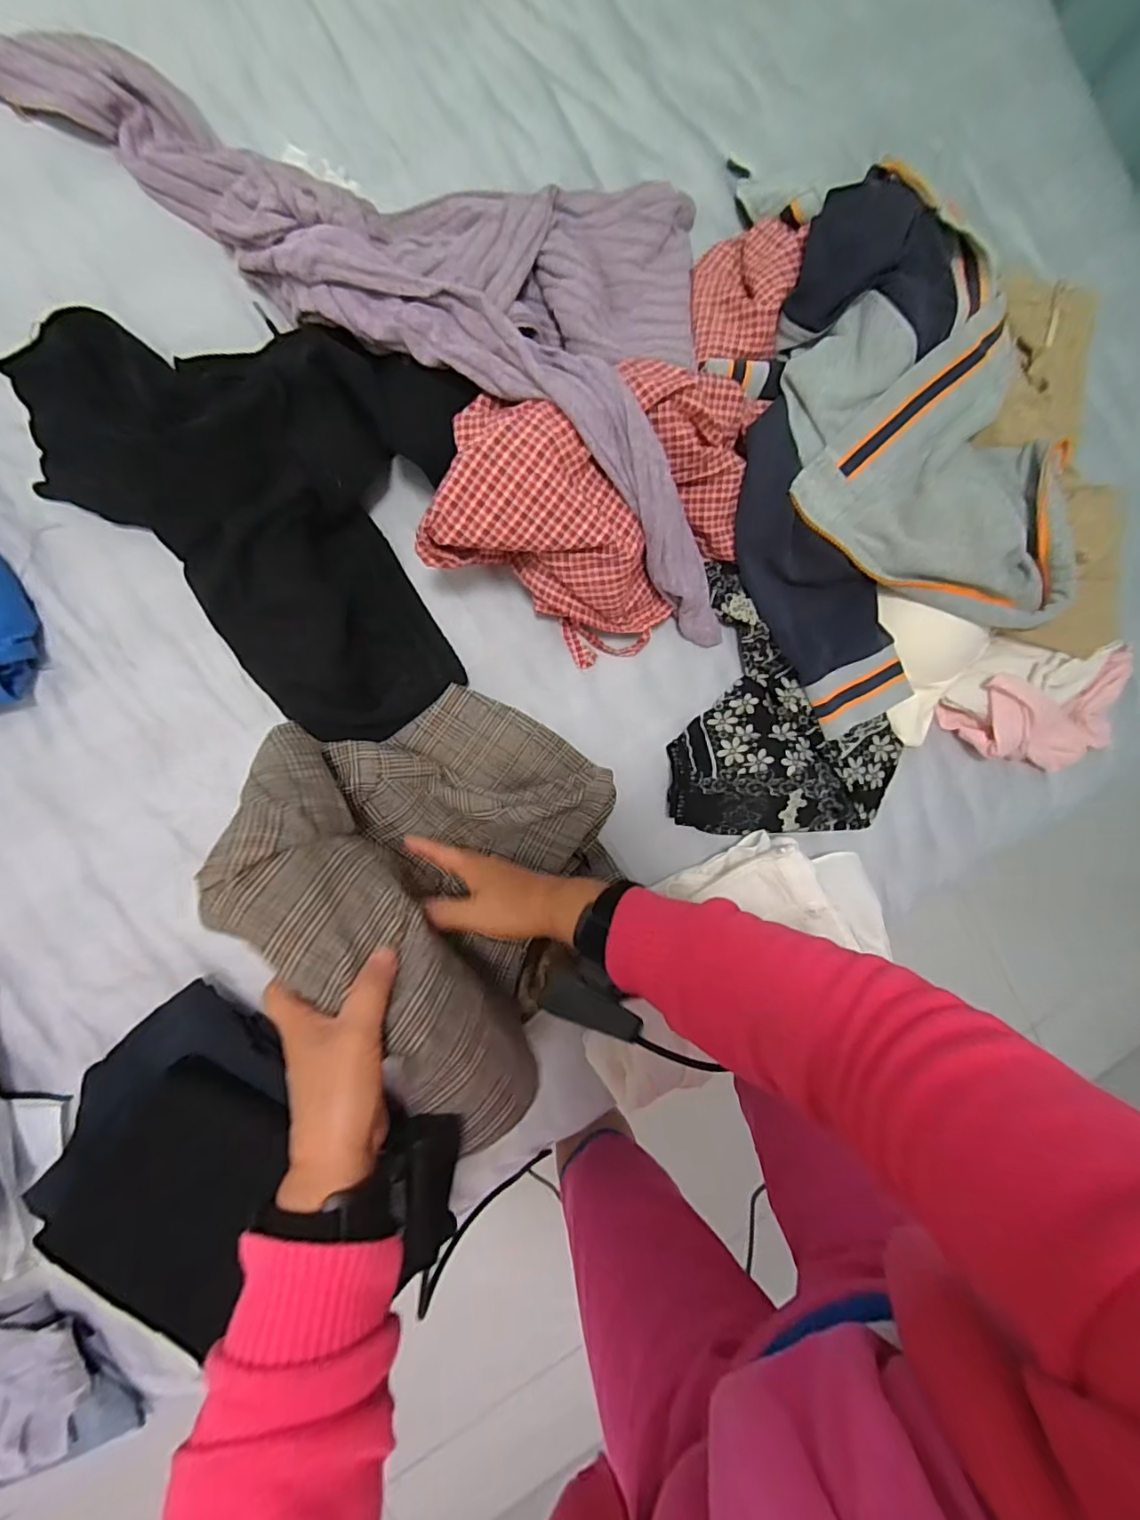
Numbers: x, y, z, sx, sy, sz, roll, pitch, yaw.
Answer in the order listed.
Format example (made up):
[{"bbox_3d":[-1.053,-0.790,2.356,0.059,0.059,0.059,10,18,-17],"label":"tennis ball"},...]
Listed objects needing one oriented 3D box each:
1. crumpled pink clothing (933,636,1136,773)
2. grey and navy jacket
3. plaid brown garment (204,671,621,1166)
[{"bbox_3d":[0.478,-0.061,0.584,0.193,0.047,0.131,9,88,-8],"label":"crumpled pink clothing"},{"bbox_3d":[0.301,-0.287,0.532,0.344,0.070,0.418,-28,94,-7],"label":"grey and navy jacket"},{"bbox_3d":[-0.098,0.066,0.443,0.284,0.174,0.245,36,85,-6],"label":"plaid brown garment"}]

